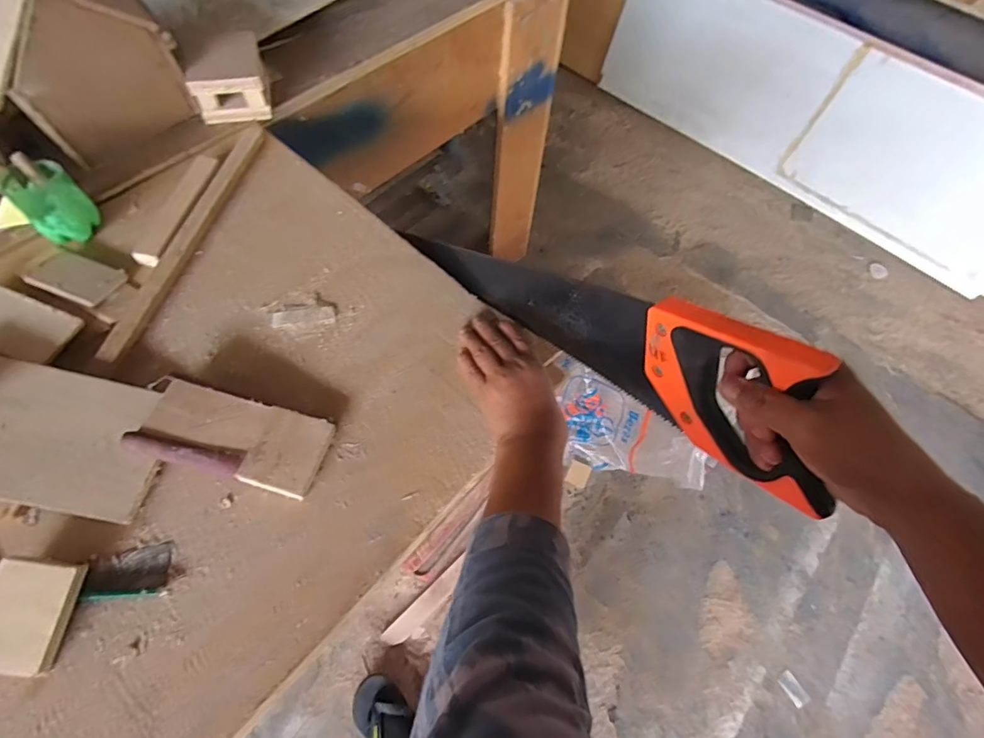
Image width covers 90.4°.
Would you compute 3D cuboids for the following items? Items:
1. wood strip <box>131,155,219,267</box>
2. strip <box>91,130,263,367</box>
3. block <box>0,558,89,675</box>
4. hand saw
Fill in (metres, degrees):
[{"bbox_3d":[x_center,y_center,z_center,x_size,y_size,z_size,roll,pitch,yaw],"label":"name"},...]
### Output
[{"bbox_3d":[-0.357,-0.182,0.554,0.030,0.011,0.160,10,61,2],"label":"wood strip"},{"bbox_3d":[-0.334,-0.158,0.547,0.023,0.011,0.344,12,61,3],"label":"strip"},{"bbox_3d":[-0.349,0.182,0.363,0.056,0.020,0.074,4,61,-2],"label":"block"},{"bbox_3d":[0.076,-0.040,0.445,0.037,0.117,0.440,-37,45,-21],"label":"hand saw"}]

